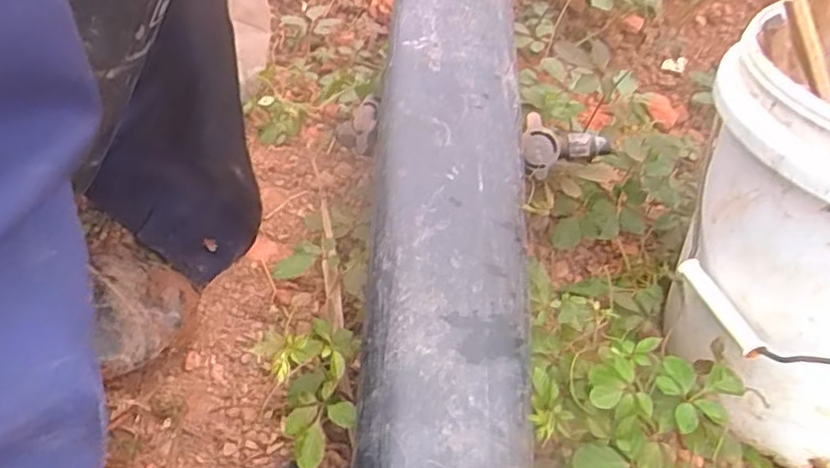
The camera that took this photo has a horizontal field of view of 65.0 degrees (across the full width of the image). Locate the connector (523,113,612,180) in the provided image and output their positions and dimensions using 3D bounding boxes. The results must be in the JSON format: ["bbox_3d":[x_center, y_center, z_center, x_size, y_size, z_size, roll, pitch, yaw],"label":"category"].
[{"bbox_3d":[0.112,-0.066,0.480,0.067,0.032,0.031,-4,50,-7],"label":"connector"}]

